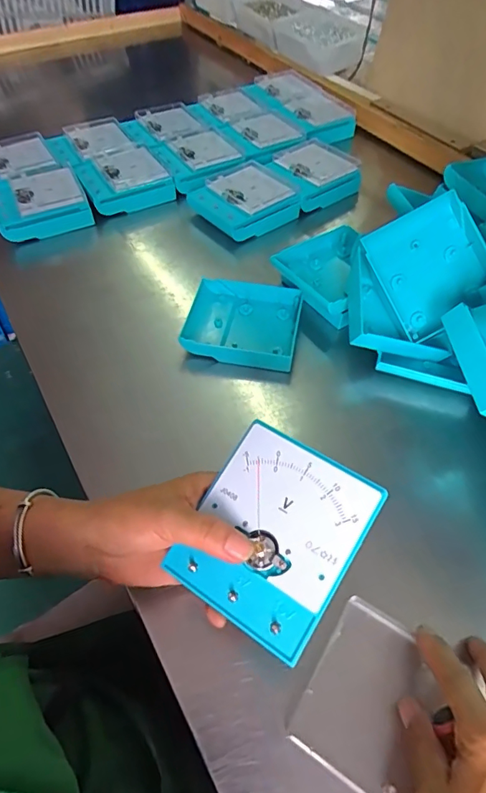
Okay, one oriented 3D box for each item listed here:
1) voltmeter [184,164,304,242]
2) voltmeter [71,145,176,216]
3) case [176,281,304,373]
[{"bbox_3d":[0.002,-0.261,0.635,0.117,0.058,0.108,-30,59,-21],"label":"voltmeter"},{"bbox_3d":[-0.170,-0.308,0.661,0.118,0.038,0.104,-21,56,-15],"label":"voltmeter"},{"bbox_3d":[0.001,-0.079,0.499,0.114,0.028,0.105,9,53,7],"label":"case"}]

